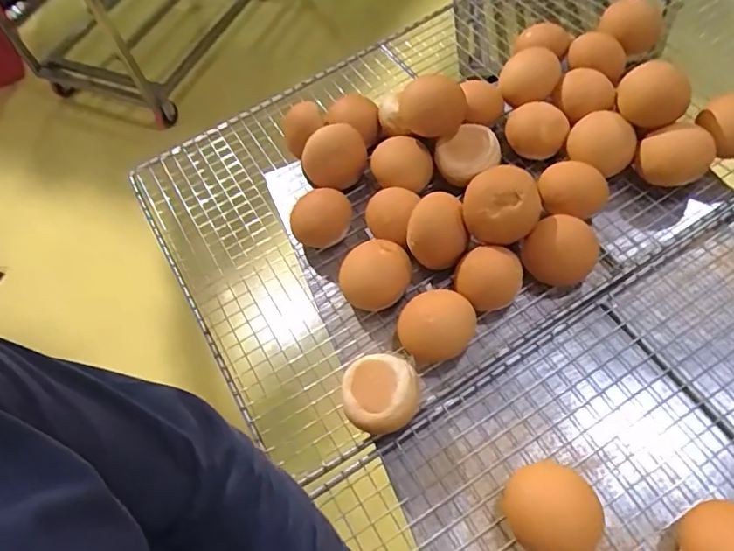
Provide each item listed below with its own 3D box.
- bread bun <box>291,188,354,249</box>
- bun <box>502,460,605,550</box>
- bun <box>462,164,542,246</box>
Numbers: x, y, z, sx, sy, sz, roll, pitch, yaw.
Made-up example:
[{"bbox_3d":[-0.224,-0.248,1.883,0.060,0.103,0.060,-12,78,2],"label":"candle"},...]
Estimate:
[{"bbox_3d":[-0.057,-0.070,0.728,0.079,0.051,0.066,-18,58,-1],"label":"bread bun"},{"bbox_3d":[0.162,0.208,0.508,0.079,0.044,0.082,-34,59,-11],"label":"bun"},{"bbox_3d":[0.147,-0.079,0.625,0.082,0.062,0.074,9,61,12],"label":"bun"}]

